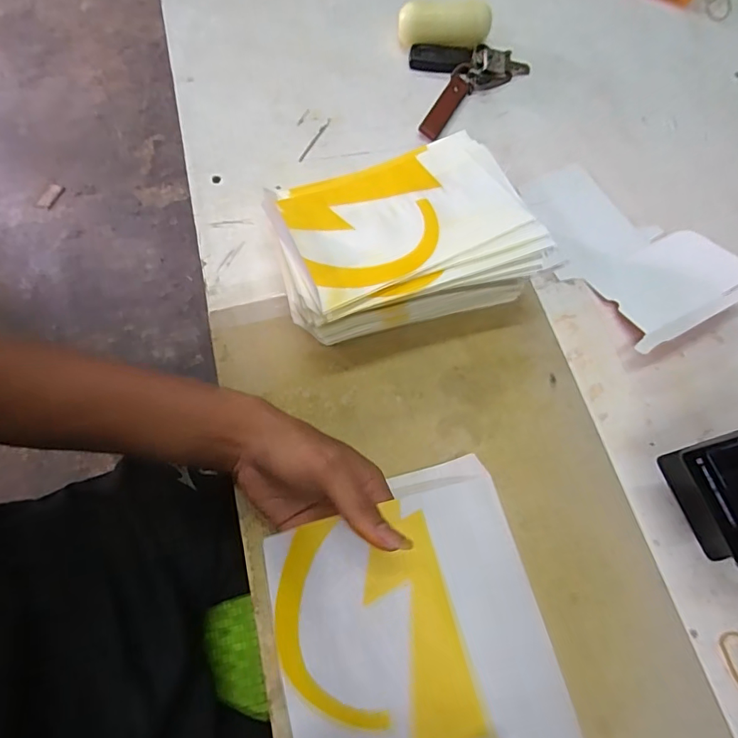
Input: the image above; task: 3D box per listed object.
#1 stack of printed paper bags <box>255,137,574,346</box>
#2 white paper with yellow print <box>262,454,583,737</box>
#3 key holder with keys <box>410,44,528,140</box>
[{"bbox_3d":[0.030,-0.109,0.392,0.205,0.083,0.145,-15,69,-6],"label":"stack of printed paper bags"},{"bbox_3d":[0.024,0.162,0.293,0.158,0.036,0.185,-13,69,-5],"label":"white paper with yellow print"},{"bbox_3d":[0.085,-0.315,0.503,0.147,0.023,0.096,-40,74,-14],"label":"key holder with keys"}]

